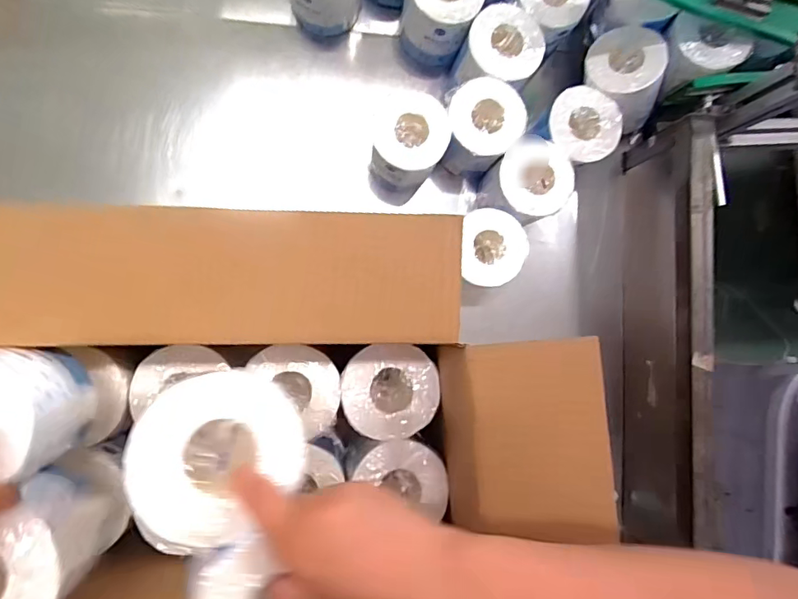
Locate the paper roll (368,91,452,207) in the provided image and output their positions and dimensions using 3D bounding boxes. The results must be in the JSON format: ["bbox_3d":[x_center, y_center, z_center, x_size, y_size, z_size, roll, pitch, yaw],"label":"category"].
[{"bbox_3d":[0.005,-0.202,0.688,0.097,0.153,0.107,29,85,-6],"label":"paper roll"}]

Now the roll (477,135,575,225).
[{"bbox_3d":[0.166,-0.155,0.671,0.097,0.087,0.094,0,89,-8],"label":"roll"}]

